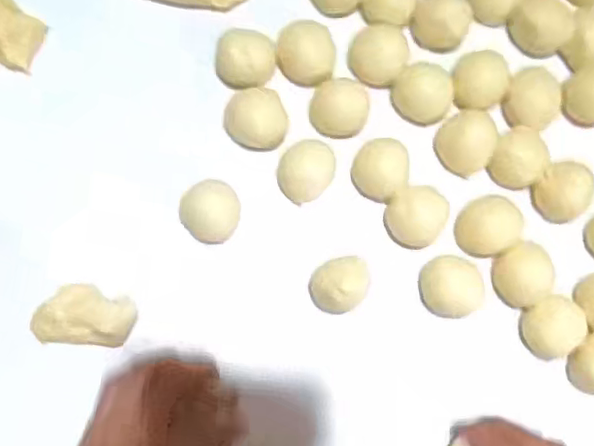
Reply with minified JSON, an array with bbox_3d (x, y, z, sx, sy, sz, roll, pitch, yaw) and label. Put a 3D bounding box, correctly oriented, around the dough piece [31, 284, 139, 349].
[{"bbox_3d":[-0.153,0.067,0.443,0.070,0.020,0.042,5,82,-3],"label":"dough piece"}]

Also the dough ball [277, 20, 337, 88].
[{"bbox_3d":[0.007,-0.129,0.473,0.043,0.031,0.040,0,82,-3],"label":"dough ball"}]

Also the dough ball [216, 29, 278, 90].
[{"bbox_3d":[-0.038,-0.124,0.468,0.044,0.029,0.040,6,82,-3],"label":"dough ball"}]

